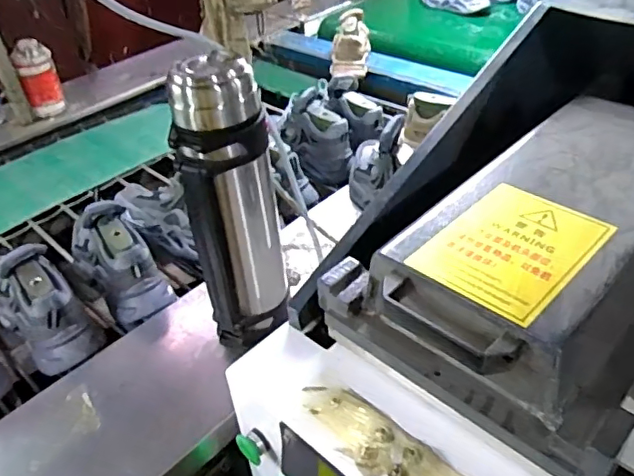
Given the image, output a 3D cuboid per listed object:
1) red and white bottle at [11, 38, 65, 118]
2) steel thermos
[{"bbox_3d":[-0.721,-0.400,1.471,0.093,0.205,0.076,-21,43,-19],"label":"red and white bottle"},{"bbox_3d":[-0.111,-0.023,0.756,0.117,0.418,0.103,-8,40,-4],"label":"steel thermos"}]

